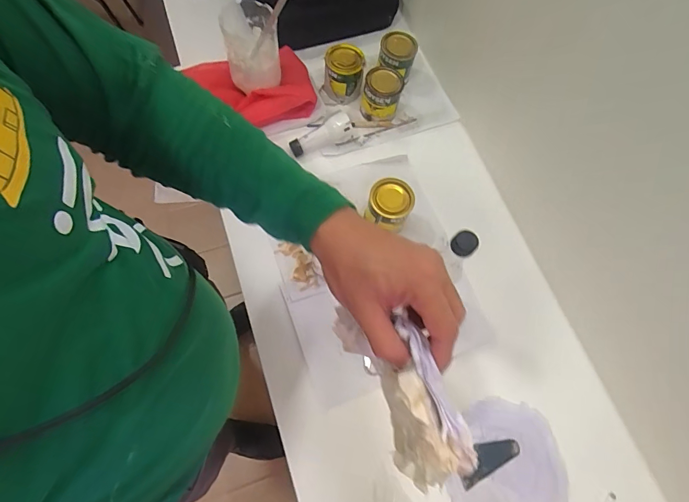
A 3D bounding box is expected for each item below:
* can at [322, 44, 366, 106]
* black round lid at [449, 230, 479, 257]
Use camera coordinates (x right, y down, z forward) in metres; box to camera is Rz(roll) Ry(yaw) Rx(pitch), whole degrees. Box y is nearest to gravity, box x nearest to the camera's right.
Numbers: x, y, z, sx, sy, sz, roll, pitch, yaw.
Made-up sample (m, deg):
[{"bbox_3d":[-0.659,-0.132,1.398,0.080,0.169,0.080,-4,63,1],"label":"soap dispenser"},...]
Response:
[{"bbox_3d":[0.001,-0.352,0.767,0.076,0.078,0.089,8,70,0],"label":"can"},{"bbox_3d":[0.143,-0.008,0.467,0.028,0.020,0.027,1,69,-4],"label":"black round lid"}]

